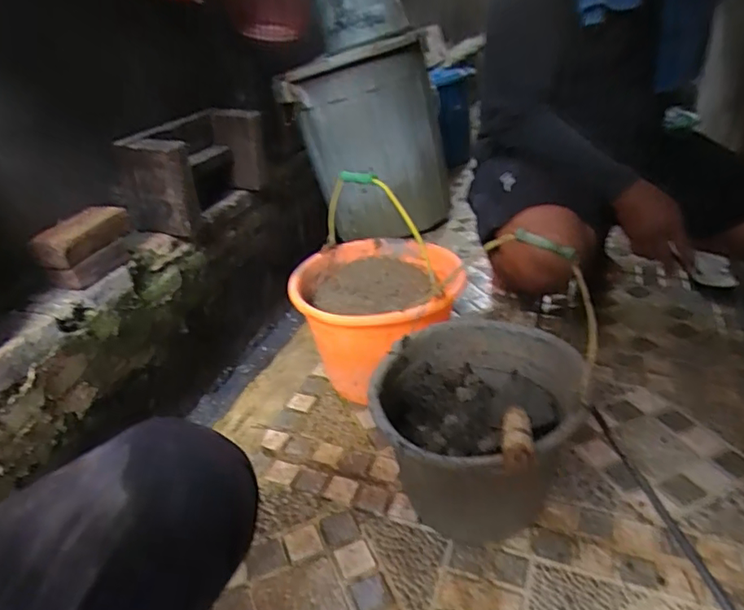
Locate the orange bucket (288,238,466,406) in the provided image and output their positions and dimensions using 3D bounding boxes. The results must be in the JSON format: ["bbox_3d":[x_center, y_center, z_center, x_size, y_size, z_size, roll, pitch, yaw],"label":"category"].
[{"bbox_3d":[0.008,0.039,0.972,0.273,0.237,0.269,-3,31,1],"label":"orange bucket"}]

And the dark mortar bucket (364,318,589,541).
[{"bbox_3d":[0.136,0.171,0.724,0.245,0.241,0.297,5,32,14],"label":"dark mortar bucket"}]

